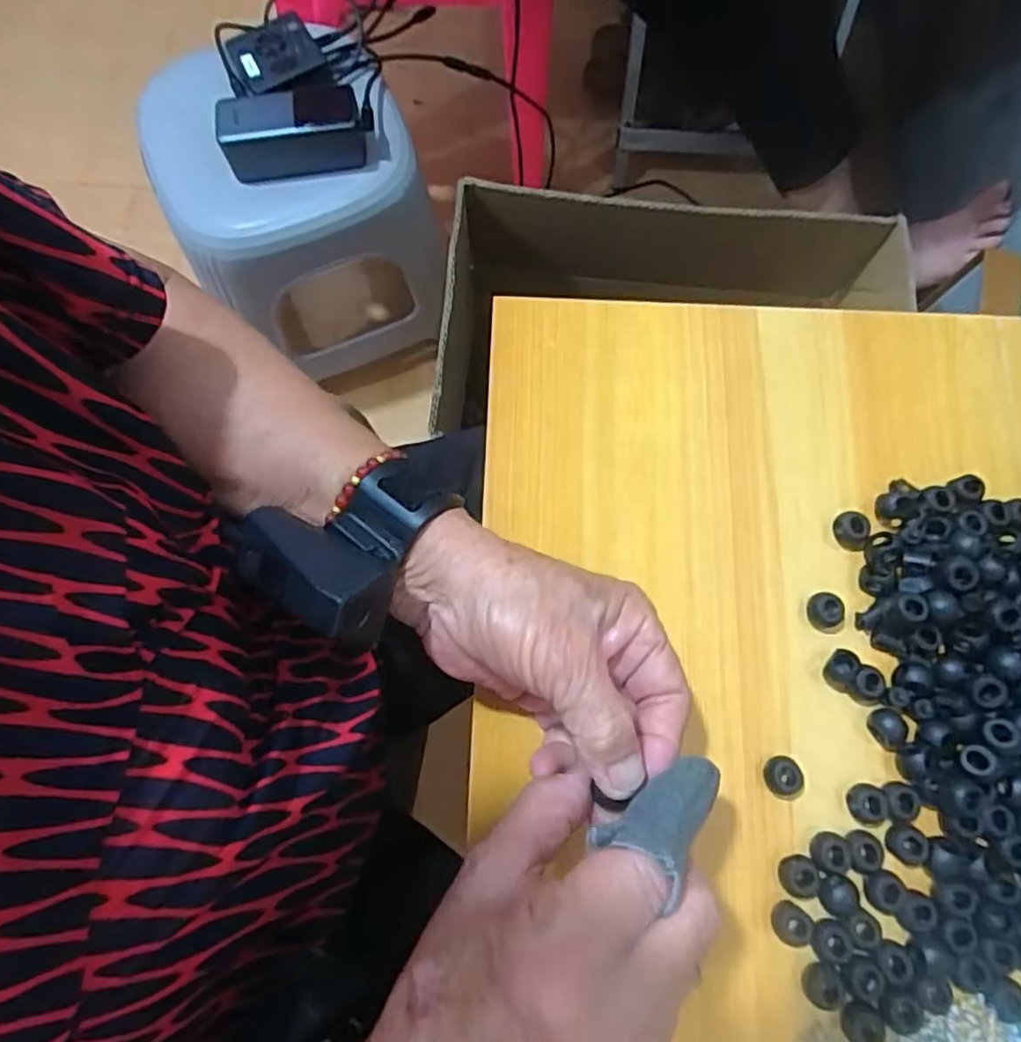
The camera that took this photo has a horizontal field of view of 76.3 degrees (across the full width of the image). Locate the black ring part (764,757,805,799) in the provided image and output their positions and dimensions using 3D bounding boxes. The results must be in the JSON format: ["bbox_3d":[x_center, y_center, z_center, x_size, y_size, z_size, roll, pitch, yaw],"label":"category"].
[{"bbox_3d":[0.133,0.125,0.316,0.015,0.012,0.020,-1,75,-1],"label":"black ring part"}]

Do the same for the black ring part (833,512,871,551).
[{"bbox_3d":[0.182,0.005,0.348,0.017,0.014,0.016,16,76,4],"label":"black ring part"}]

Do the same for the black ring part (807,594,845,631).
[{"bbox_3d":[0.164,0.047,0.338,0.016,0.013,0.019,-18,76,-5],"label":"black ring part"}]

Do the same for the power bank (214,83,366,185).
[{"bbox_3d":[-0.206,-0.374,0.625,0.138,0.053,0.060,-5,76,-2],"label":"power bank"}]

